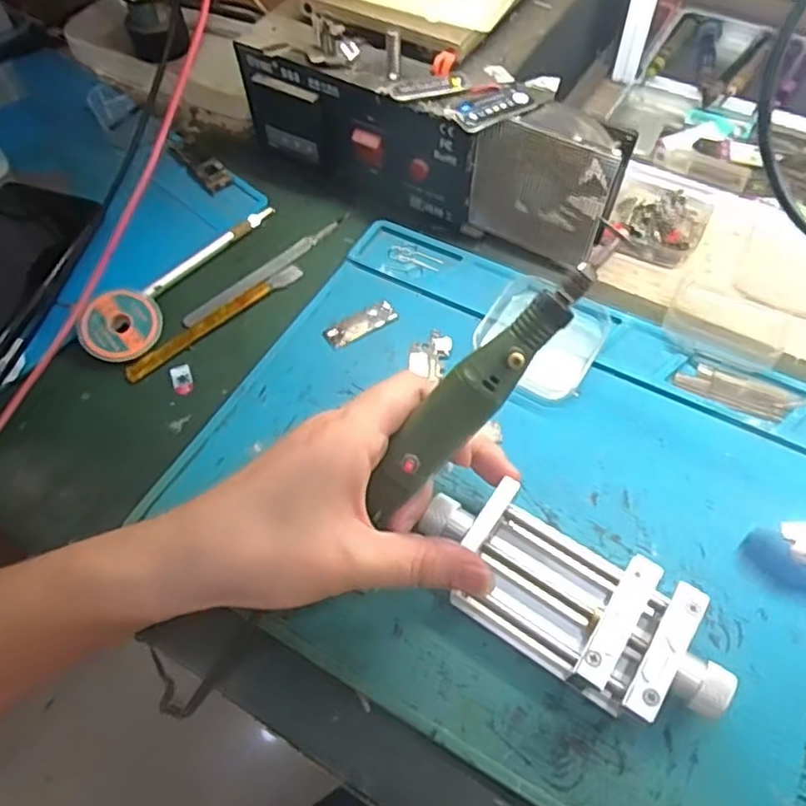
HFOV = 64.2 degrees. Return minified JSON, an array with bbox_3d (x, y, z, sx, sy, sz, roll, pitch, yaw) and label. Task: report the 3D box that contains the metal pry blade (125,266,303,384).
[{"bbox_3d":[-0.110,-0.050,0.381,0.118,0.005,0.014,-37,64,-18],"label":"metal pry blade"}]

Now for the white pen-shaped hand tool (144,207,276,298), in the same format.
[{"bbox_3d":[-0.123,-0.100,0.415,0.009,0.008,0.103,37,67,22],"label":"white pen-shaped hand tool"}]

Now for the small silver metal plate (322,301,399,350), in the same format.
[{"bbox_3d":[-0.025,-0.046,0.373,0.042,0.004,0.016,-26,61,-12],"label":"small silver metal plate"}]

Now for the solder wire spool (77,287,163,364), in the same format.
[{"bbox_3d":[-0.165,-0.047,0.378,0.045,0.013,0.045,11,63,-22],"label":"solder wire spool"}]

